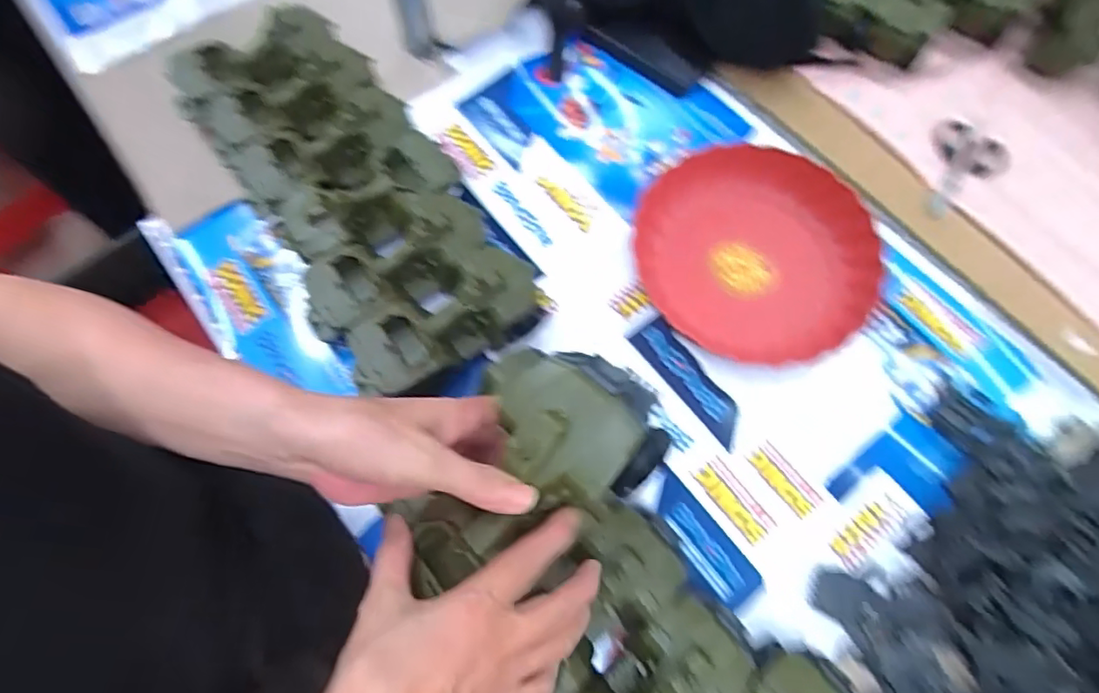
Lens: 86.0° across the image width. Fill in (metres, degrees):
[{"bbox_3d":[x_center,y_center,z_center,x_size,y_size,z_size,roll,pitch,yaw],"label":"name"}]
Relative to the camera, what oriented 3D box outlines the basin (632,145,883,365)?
[{"bbox_3d":[0.211,-0.090,0.601,0.235,0.052,0.224,0,69,0],"label":"basin"}]

